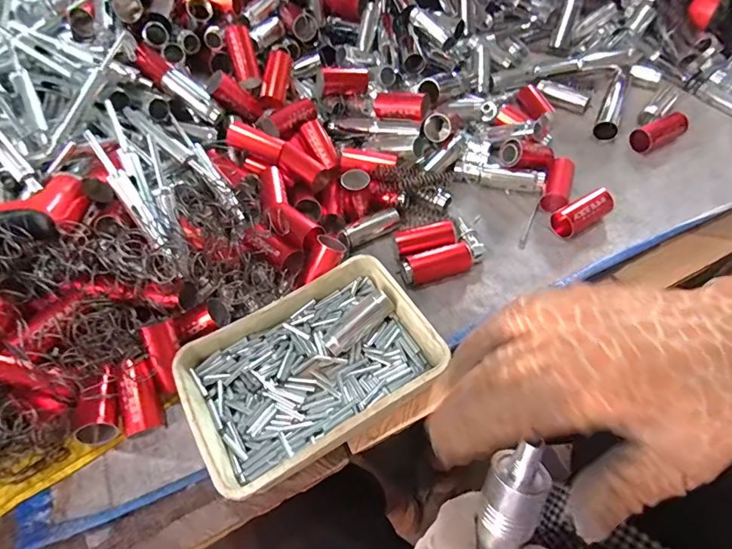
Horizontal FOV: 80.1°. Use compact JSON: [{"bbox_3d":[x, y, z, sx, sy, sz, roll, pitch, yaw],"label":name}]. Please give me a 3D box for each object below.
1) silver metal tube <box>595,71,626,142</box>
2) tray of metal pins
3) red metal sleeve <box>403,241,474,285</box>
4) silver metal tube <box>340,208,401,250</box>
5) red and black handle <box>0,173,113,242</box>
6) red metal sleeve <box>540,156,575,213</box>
[{"bbox_3d":[0.319,-0.222,0.566,0.023,0.022,0.129,19,59,16],"label":"silver metal tube"},{"bbox_3d":[-0.046,0.078,0.373,0.199,0.042,0.138,-28,58,-14],"label":"tray of metal pins"},{"bbox_3d":[0.072,-0.011,0.438,0.070,0.027,0.033,-14,56,-6],"label":"red metal sleeve"},{"bbox_3d":[0.005,-0.054,0.475,0.075,0.021,0.022,-30,59,-16],"label":"silver metal tube"},{"bbox_3d":[-0.300,-0.049,0.379,0.069,0.024,0.149,39,48,25],"label":"red and black handle"},{"bbox_3d":[0.214,-0.099,0.486,0.025,0.024,0.064,19,59,16],"label":"red metal sleeve"}]

